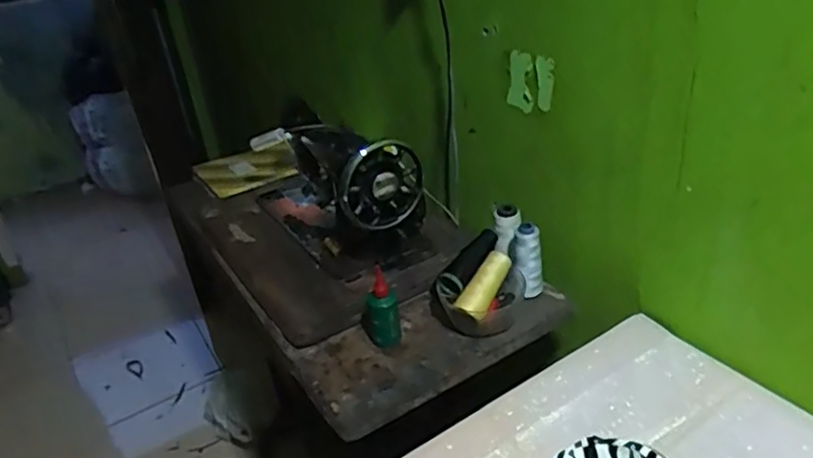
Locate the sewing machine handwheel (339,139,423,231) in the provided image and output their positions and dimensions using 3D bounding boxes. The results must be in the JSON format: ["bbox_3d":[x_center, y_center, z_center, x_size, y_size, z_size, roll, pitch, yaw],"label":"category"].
[{"bbox_3d":[-0.036,-0.068,0.942,0.125,0.136,0.049,-20,32,-21],"label":"sewing machine handwheel"}]

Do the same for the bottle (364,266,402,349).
[{"bbox_3d":[-0.037,0.114,0.866,0.052,0.108,0.051,-8,30,-2],"label":"bottle"}]

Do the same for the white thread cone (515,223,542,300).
[{"bbox_3d":[0.177,0.054,0.906,0.041,0.118,0.042,-1,31,11],"label":"white thread cone"}]

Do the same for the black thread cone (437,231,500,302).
[{"bbox_3d":[0.088,0.050,0.908,0.048,0.038,0.125,11,34,28],"label":"black thread cone"}]

